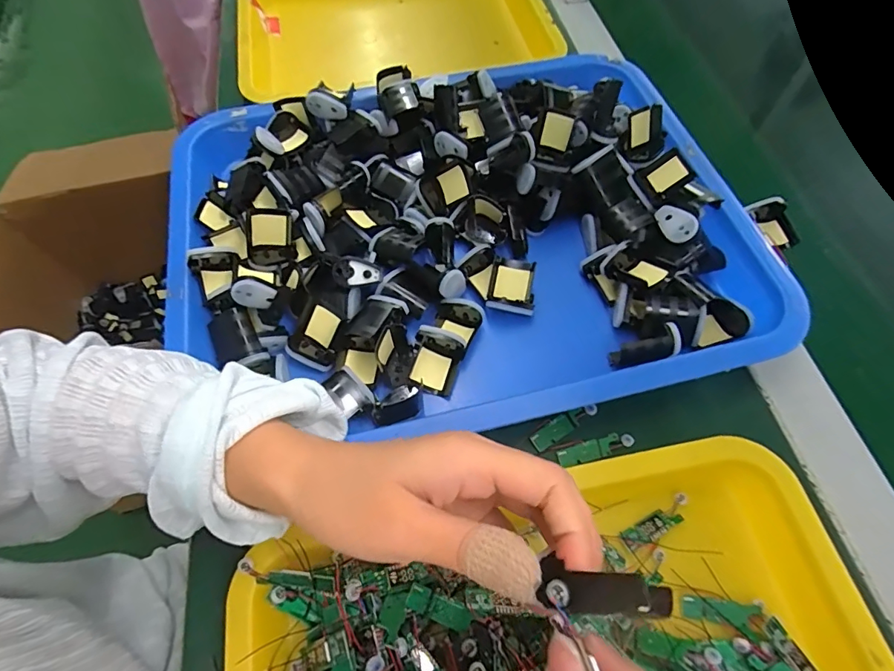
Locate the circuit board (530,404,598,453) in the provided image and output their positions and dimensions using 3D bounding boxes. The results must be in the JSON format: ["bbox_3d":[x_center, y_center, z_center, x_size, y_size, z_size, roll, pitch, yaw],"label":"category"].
[{"bbox_3d":[0.081,0.061,0.320,0.052,0.004,0.013,-29,66,-14],"label":"circuit board"}]

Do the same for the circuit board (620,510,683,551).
[{"bbox_3d":[0.127,0.117,0.282,0.041,0.004,0.013,-24,65,-12],"label":"circuit board"}]

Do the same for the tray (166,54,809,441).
[{"bbox_3d":[0.011,-0.087,0.368,0.423,0.075,0.327,-12,63,-6],"label":"tray"}]

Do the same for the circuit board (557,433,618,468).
[{"bbox_3d":[0.095,0.079,0.311,0.042,0.005,0.012,-16,63,-8],"label":"circuit board"}]

